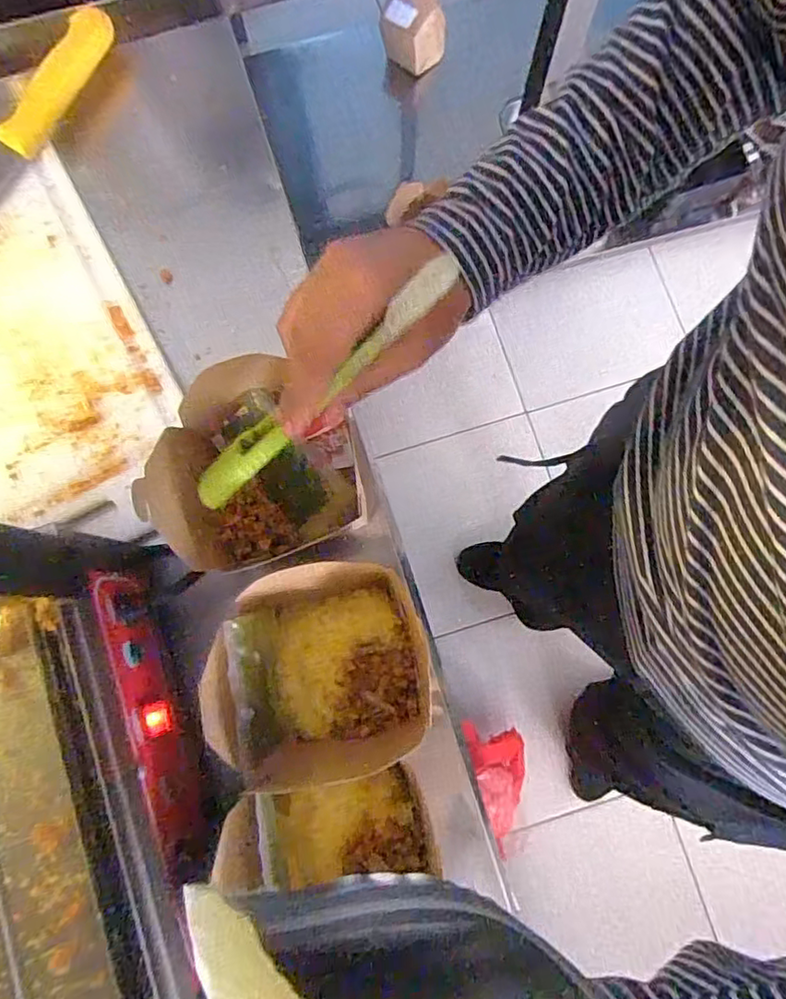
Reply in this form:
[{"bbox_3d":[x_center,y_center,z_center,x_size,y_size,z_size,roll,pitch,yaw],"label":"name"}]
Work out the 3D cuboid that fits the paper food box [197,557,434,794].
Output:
[{"bbox_3d":[-0.038,0.108,0.388,0.117,0.083,0.102,-12,81,-1],"label":"paper food box"}]

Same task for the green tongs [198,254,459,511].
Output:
[{"bbox_3d":[-0.044,-0.053,0.330,0.204,0.021,0.031,-32,73,36],"label":"green tongs"}]

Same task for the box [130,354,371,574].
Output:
[{"bbox_3d":[-0.088,-0.020,0.401,0.130,0.092,0.104,-22,82,-3],"label":"box"}]

